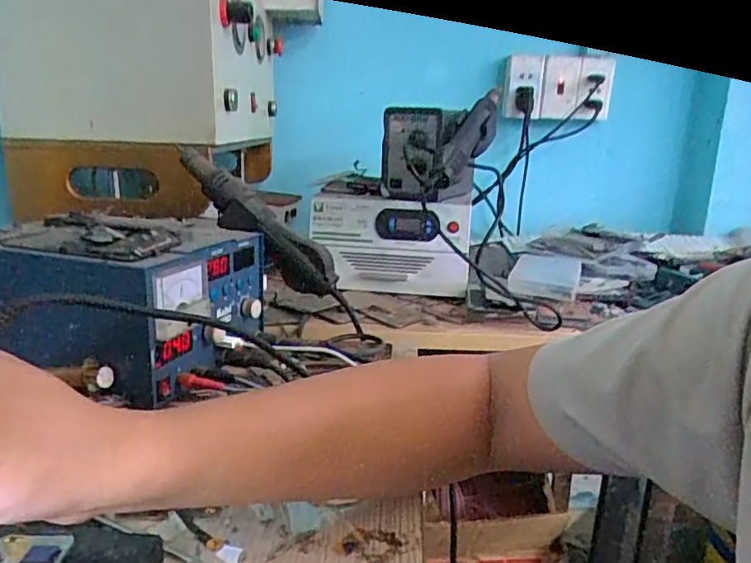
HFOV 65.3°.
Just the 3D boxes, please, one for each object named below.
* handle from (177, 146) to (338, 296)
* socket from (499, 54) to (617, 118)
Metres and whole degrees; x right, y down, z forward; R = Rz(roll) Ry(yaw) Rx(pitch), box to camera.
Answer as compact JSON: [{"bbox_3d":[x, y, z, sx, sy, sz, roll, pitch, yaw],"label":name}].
[{"bbox_3d":[-0.139,-0.069,0.656,0.234,0.057,0.052,42,24,8],"label":"handle"},{"bbox_3d":[0.355,-0.380,1.150,0.210,0.115,0.046,1,13,-1],"label":"socket"}]

